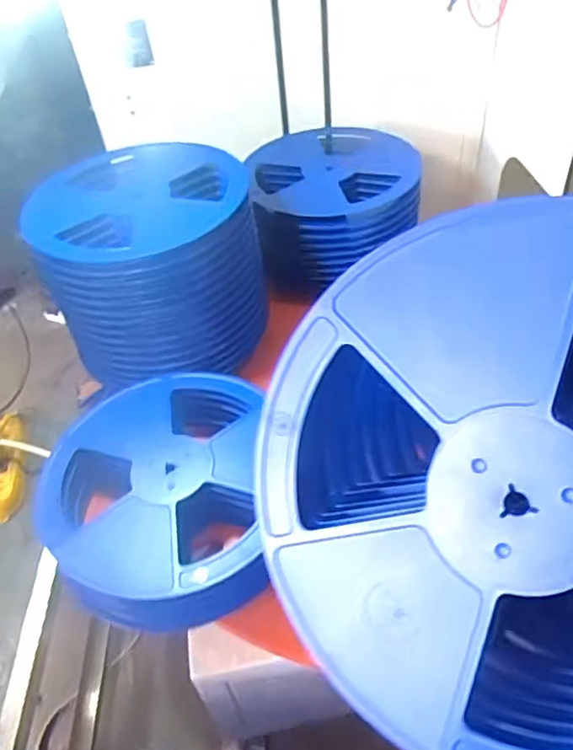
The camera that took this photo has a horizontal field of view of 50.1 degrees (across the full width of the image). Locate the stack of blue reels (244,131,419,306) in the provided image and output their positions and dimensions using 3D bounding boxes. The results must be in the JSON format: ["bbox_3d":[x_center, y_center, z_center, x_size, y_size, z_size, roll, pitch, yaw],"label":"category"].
[{"bbox_3d":[0.089,-0.312,1.152,0.302,0.172,0.345,-7,46,-1],"label":"stack of blue reels"}]

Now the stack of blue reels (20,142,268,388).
[{"bbox_3d":[-0.193,-0.168,0.951,0.297,0.256,0.303,13,49,18],"label":"stack of blue reels"}]

